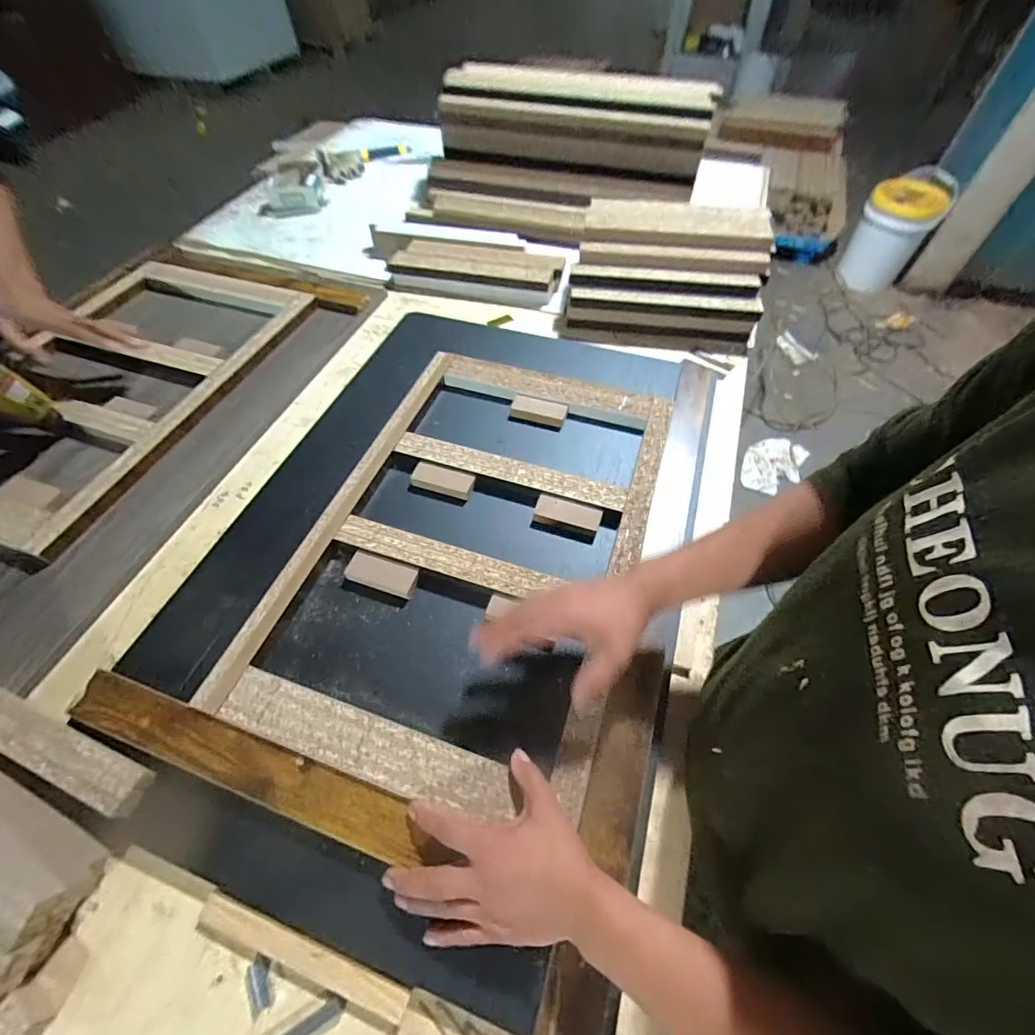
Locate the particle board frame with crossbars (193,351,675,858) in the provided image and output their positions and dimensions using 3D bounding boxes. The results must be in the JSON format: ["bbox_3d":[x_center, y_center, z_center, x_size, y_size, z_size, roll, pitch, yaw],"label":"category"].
[{"bbox_3d":[-0.040,0.006,0.562,0.378,0.036,0.573,16,59,11],"label":"particle board frame with crossbars"}]

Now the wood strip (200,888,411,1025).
[{"bbox_3d":[-0.169,0.340,0.362,0.178,0.008,0.021,15,59,11],"label":"wood strip"}]

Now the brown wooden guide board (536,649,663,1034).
[{"bbox_3d":[0.079,0.254,0.397,0.050,0.029,0.291,14,59,10],"label":"brown wooden guide board"}]

